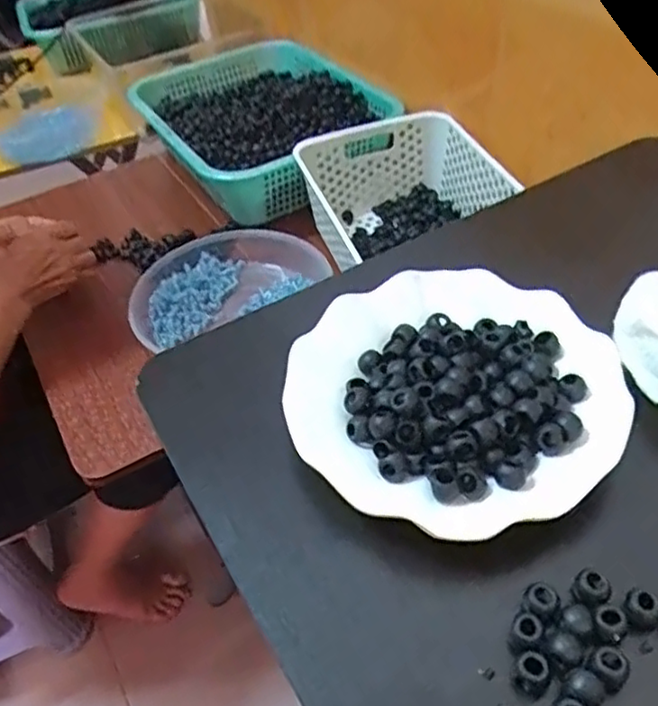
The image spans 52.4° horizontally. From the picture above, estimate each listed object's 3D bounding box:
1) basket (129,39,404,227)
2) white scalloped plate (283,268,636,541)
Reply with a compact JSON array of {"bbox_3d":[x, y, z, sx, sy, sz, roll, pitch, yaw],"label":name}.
[{"bbox_3d":[-0.094,-0.328,0.960,0.271,0.114,0.352,-28,49,-19],"label":"basket"},{"bbox_3d":[0.067,0.016,0.370,0.173,0.023,0.178,-4,45,4],"label":"white scalloped plate"}]

